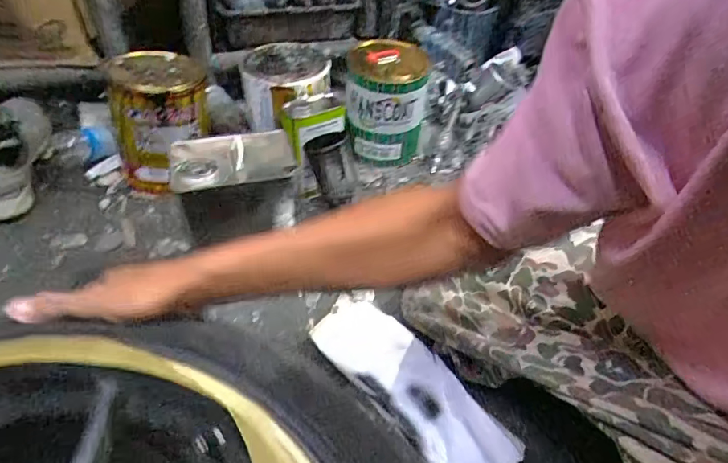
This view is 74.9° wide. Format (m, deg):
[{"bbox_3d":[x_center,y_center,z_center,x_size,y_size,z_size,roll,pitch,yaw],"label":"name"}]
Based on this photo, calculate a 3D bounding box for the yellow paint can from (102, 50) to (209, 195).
[{"bbox_3d":[-0.383,-0.205,0.898,0.170,0.213,0.164,-9,46,-15],"label":"yellow paint can"}]

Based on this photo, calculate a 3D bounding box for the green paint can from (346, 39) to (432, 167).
[{"bbox_3d":[0.044,-0.263,1.007,0.157,0.215,0.155,5,45,-1],"label":"green paint can"}]

